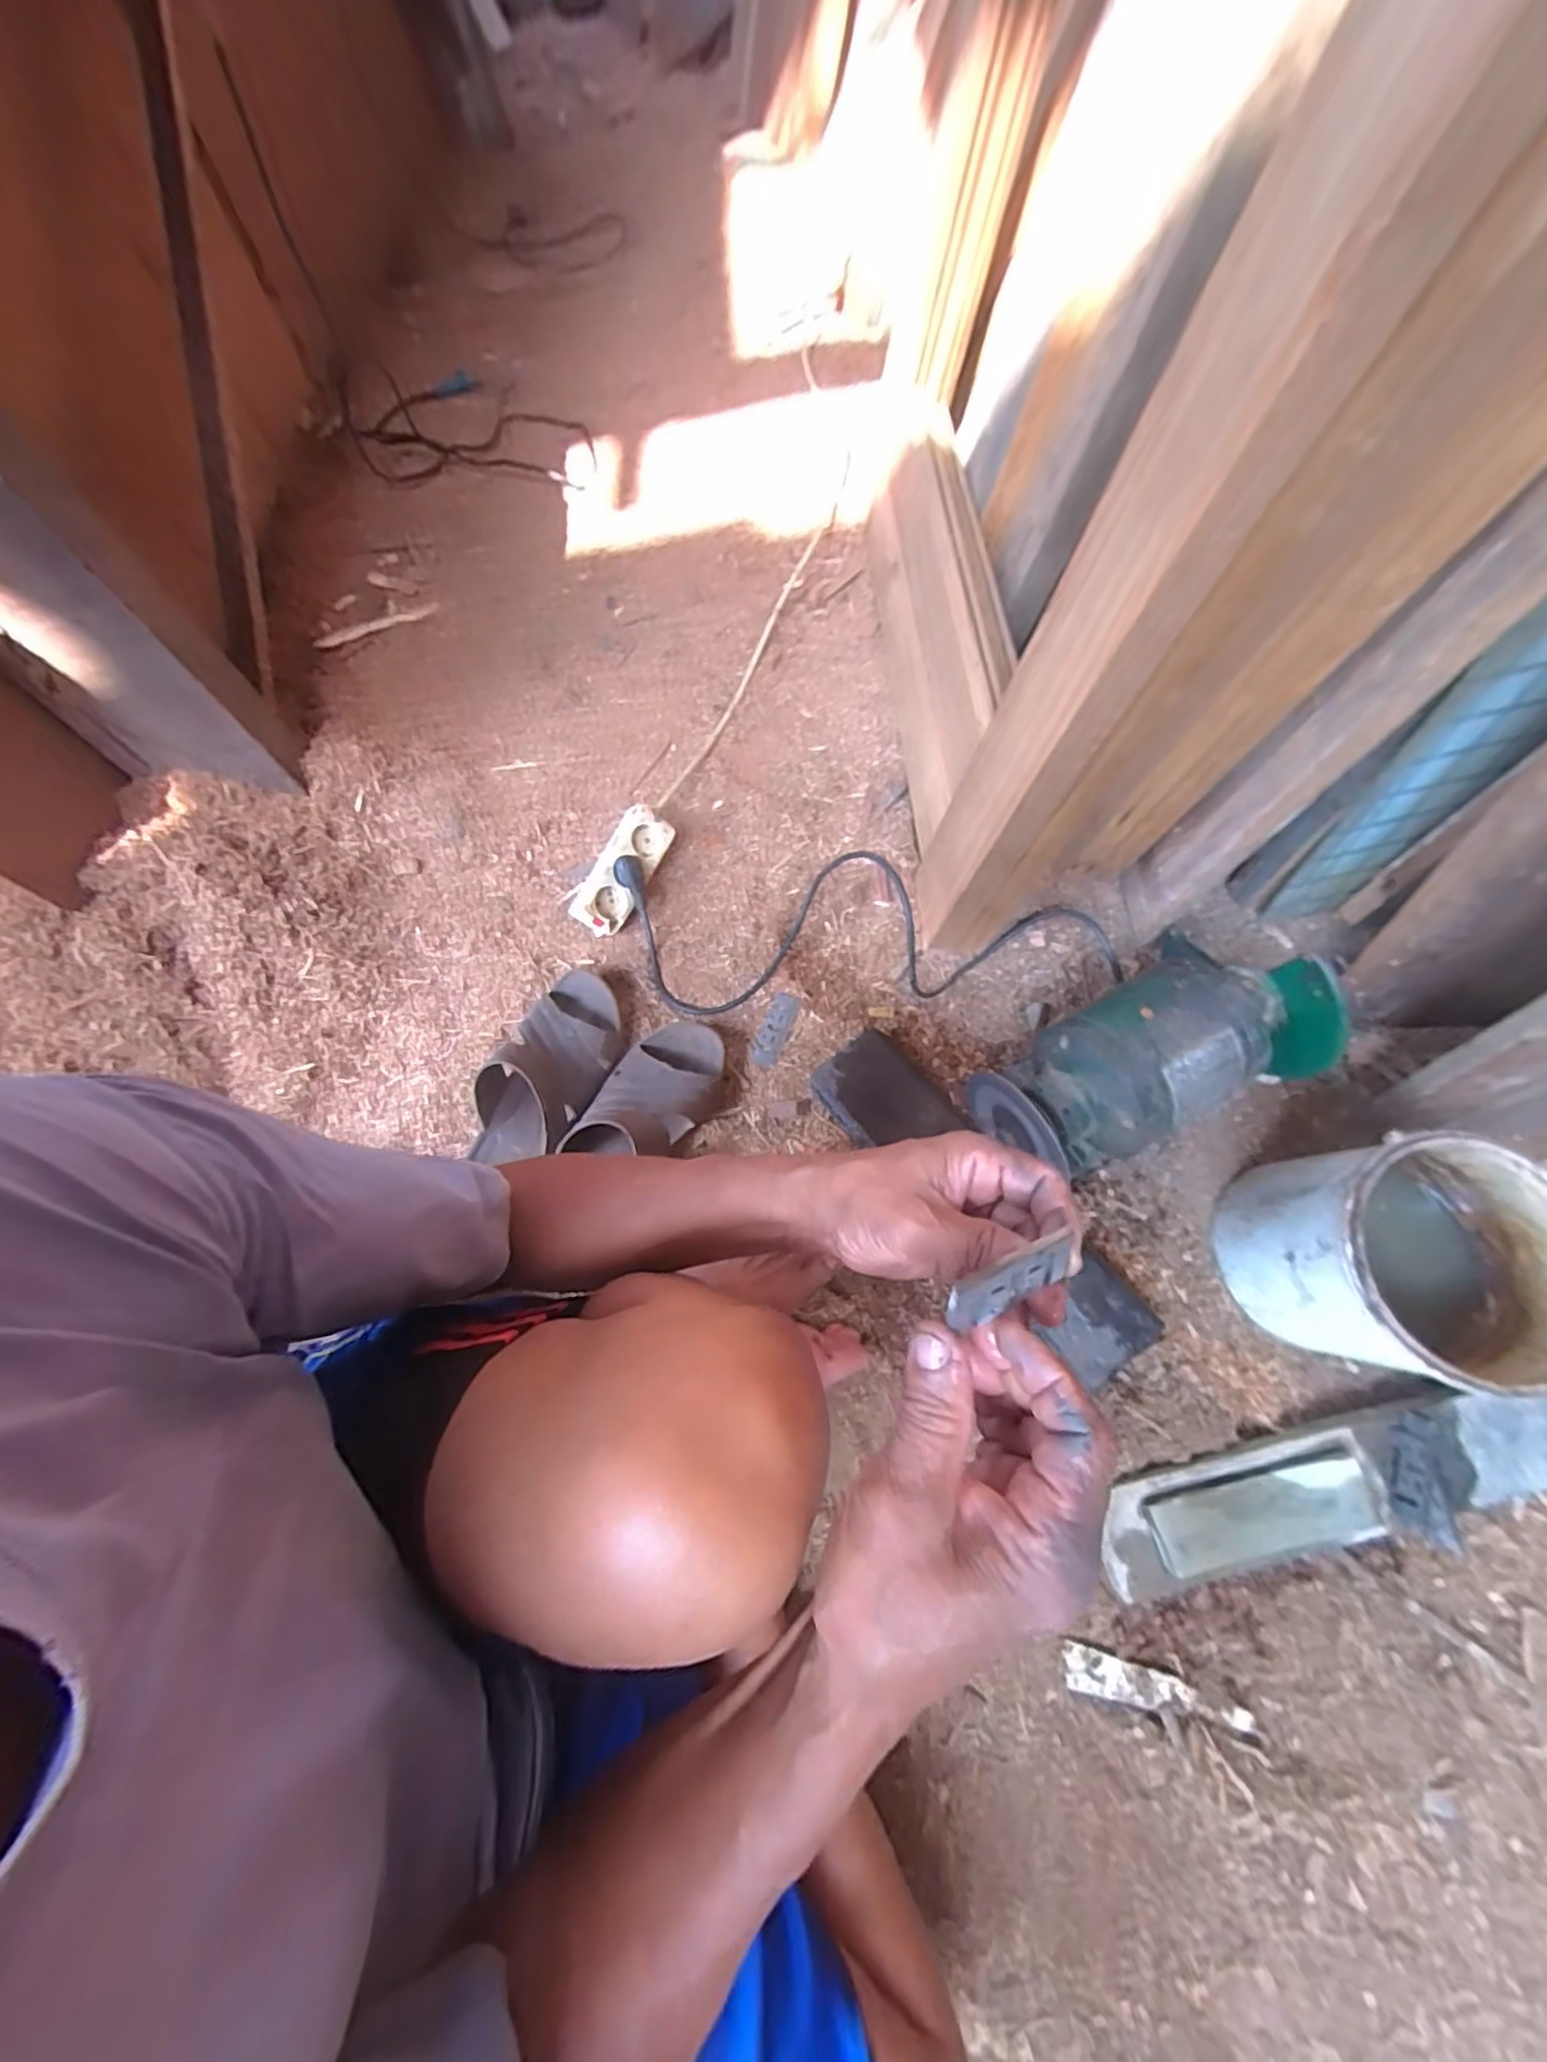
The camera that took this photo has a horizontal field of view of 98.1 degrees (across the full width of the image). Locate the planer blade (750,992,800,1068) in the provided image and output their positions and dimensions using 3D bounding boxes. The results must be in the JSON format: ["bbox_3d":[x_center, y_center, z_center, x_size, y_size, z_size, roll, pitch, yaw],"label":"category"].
[{"bbox_3d":[0.002,-0.002,0.764,0.033,0.004,0.087,21,77,15],"label":"planer blade"}]

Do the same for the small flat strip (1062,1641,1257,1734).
[{"bbox_3d":[0.310,0.533,0.540,0.153,0.012,0.026,13,68,7],"label":"small flat strip"}]

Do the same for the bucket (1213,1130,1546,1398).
[{"bbox_3d":[0.513,0.193,0.560,0.177,0.181,0.170,-1,67,3],"label":"bucket"}]

